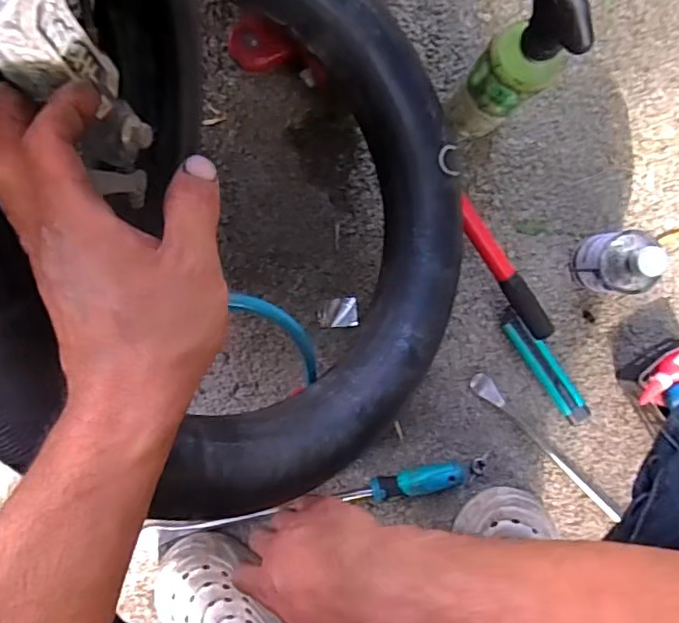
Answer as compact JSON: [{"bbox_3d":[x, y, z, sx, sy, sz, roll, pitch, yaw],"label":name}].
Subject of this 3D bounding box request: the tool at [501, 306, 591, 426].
[{"bbox_3d":[0.238,0.064,0.652,0.033,0.019,0.158,-33,94,-1],"label":"tool"}]

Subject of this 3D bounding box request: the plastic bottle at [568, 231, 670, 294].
[{"bbox_3d":[0.293,-0.052,0.599,0.057,0.111,0.065,-3,93,-3],"label":"plastic bottle"}]

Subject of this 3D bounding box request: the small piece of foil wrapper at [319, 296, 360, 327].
[{"bbox_3d":[-0.001,0.001,0.641,0.043,0.014,0.032,-5,93,-3],"label":"small piece of foil wrapper"}]

